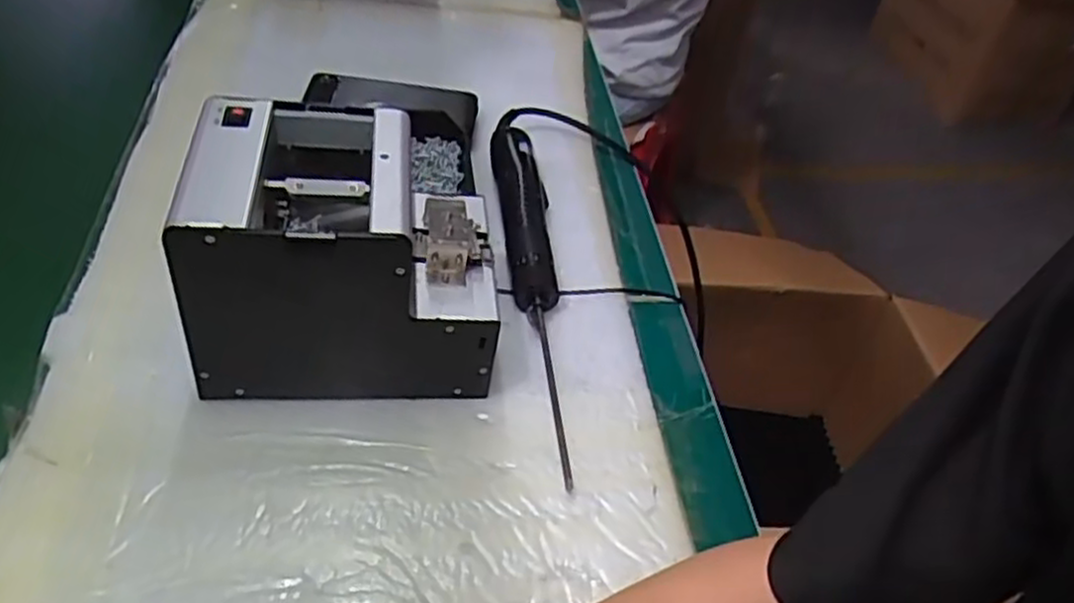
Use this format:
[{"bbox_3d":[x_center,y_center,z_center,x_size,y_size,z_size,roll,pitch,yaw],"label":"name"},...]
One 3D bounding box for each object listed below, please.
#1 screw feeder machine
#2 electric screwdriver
[{"bbox_3d":[-0.117,-0.026,0.487,0.172,0.152,0.118,-1,44,-10],"label":"screw feeder machine"},{"bbox_3d":[-0.001,-0.026,0.583,0.041,0.054,0.362,-1,44,-10],"label":"electric screwdriver"}]

